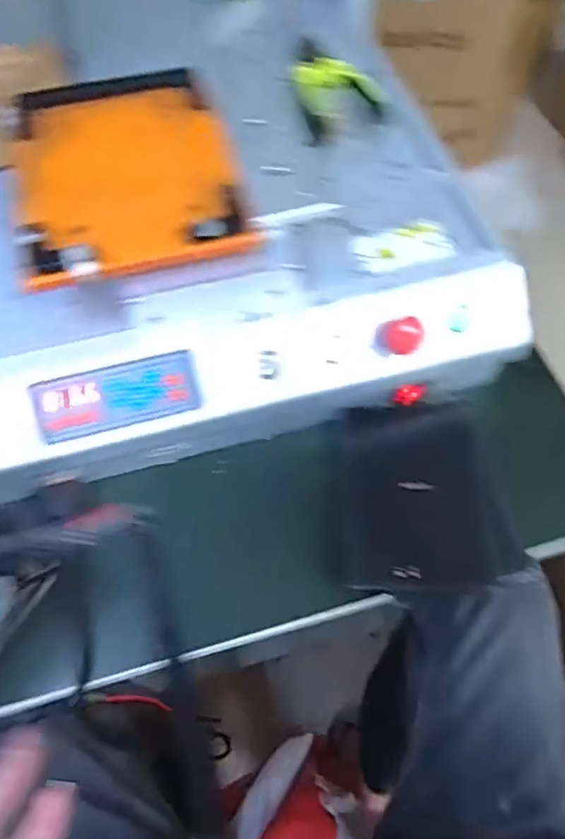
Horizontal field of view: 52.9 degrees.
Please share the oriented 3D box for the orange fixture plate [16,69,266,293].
[{"bbox_3d":[-0.113,-0.182,0.413,0.153,0.022,0.201,-16,61,-7],"label":"orange fixture plate"}]

